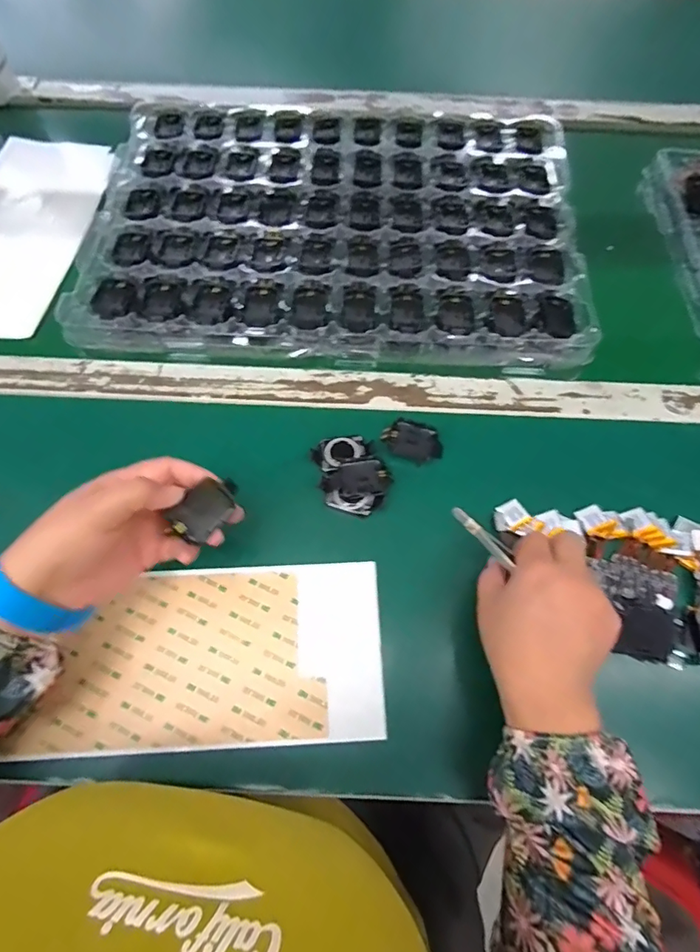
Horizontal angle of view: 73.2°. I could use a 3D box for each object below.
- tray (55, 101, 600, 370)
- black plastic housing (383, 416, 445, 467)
[{"bbox_3d":[-0.017,-0.274,0.502,0.487,0.031,0.344,3,67,0],"label":"tray"},{"bbox_3d":[0.056,-0.030,0.415,0.052,0.013,0.033,25,69,9],"label":"black plastic housing"}]

